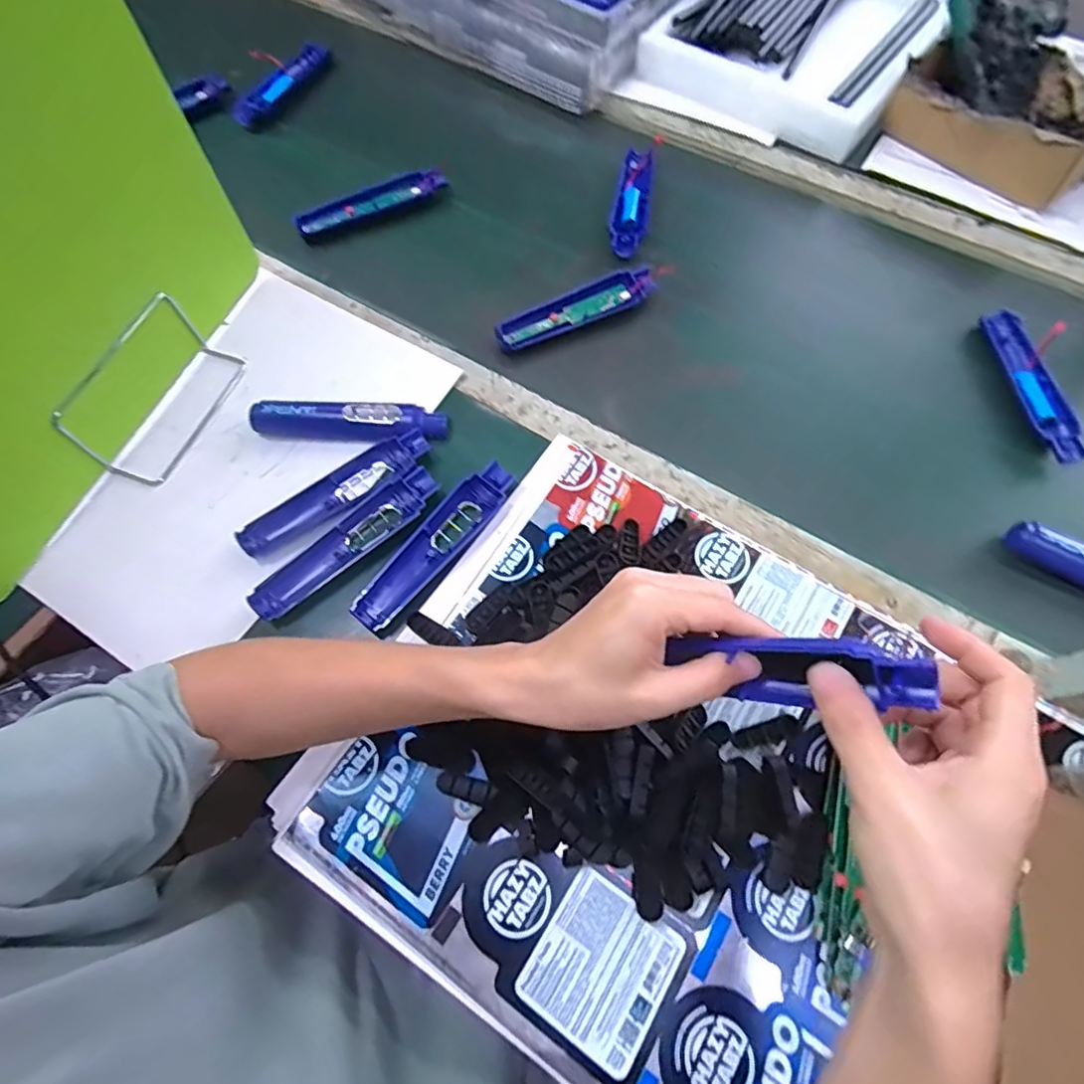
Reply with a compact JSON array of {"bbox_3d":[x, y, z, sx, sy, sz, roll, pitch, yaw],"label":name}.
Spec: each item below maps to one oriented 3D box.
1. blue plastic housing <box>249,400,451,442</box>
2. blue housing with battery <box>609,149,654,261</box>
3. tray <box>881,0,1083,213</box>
[{"bbox_3d":[-0.172,-0.110,0.526,0.171,0.020,0.034,2,68,-1],"label":"blue plastic housing"},{"bbox_3d":[0.102,-0.377,0.650,0.038,0.018,0.165,11,68,3],"label":"blue housing with battery"},{"bbox_3d":[0.531,-0.495,0.649,0.224,0.090,0.227,38,72,13],"label":"tray"}]

